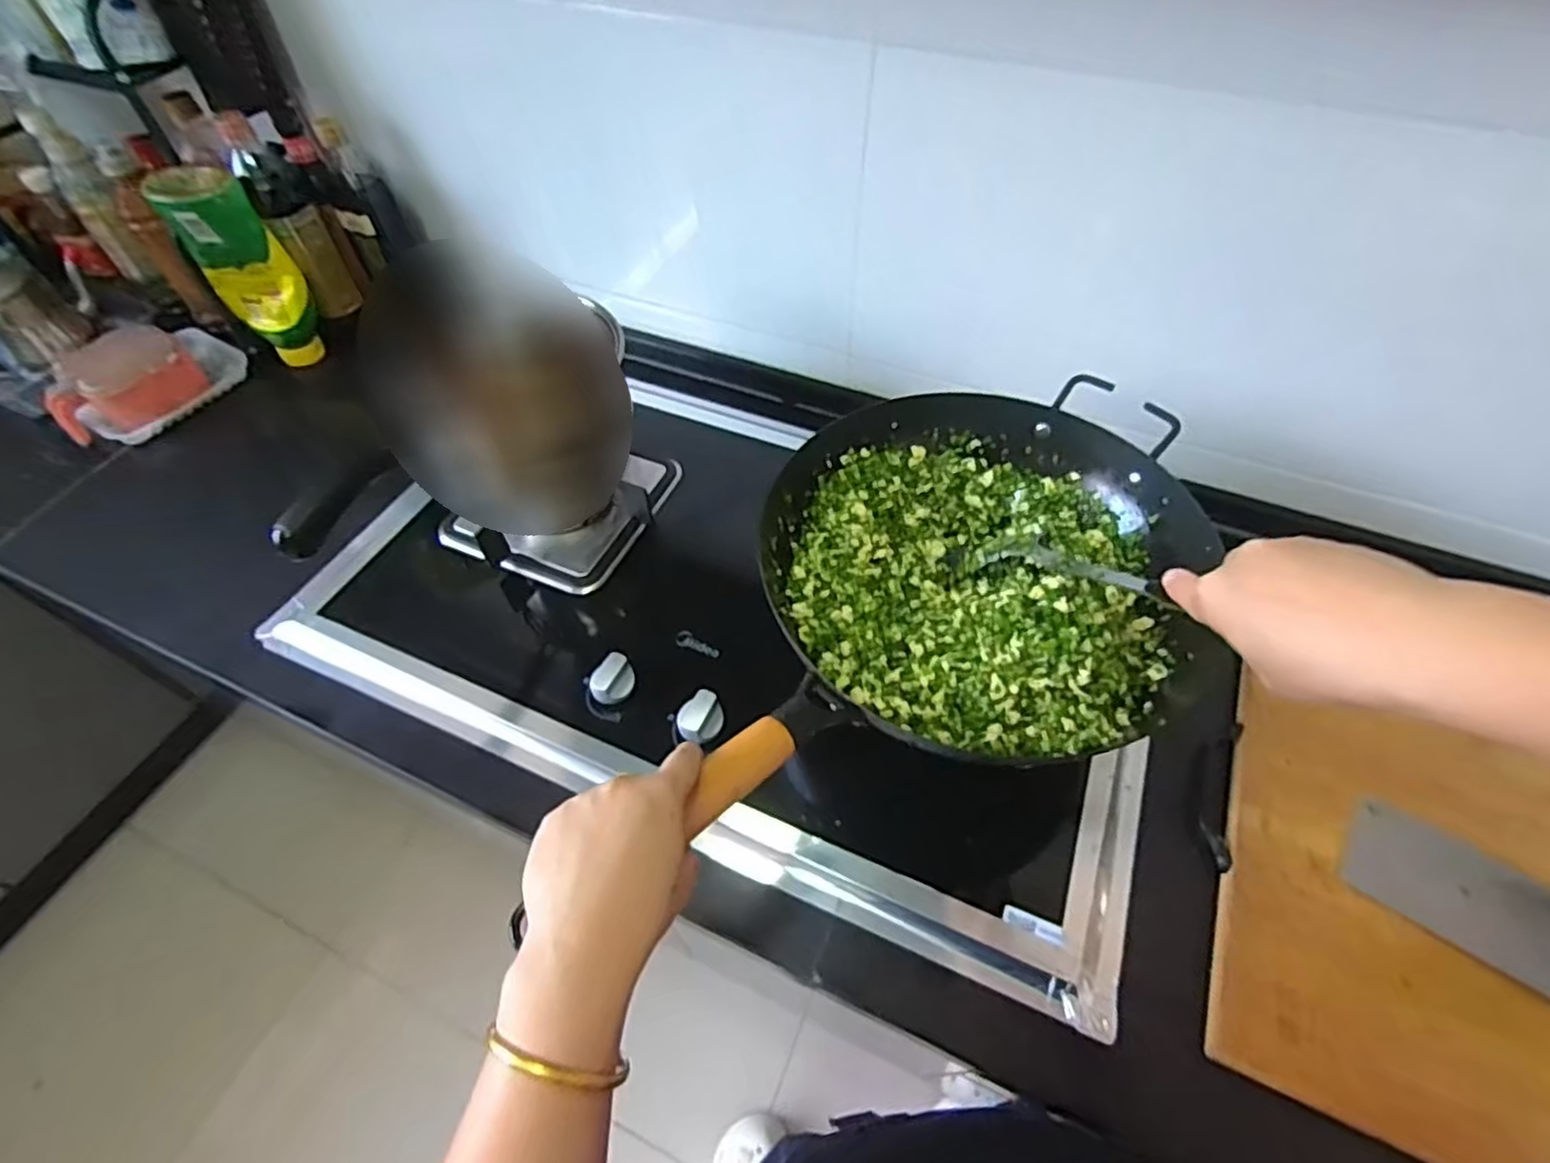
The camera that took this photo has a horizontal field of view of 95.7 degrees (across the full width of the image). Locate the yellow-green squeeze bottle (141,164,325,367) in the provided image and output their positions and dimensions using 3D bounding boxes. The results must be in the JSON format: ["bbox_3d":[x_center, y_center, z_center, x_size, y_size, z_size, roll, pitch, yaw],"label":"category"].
[{"bbox_3d":[-0.641,-0.377,0.861,0.092,0.234,0.053,-34,60,-21],"label":"yellow-green squeeze bottle"}]

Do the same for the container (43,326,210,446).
[{"bbox_3d":[-0.799,-0.242,0.858,0.064,0.085,0.159,35,62,24],"label":"container"}]

